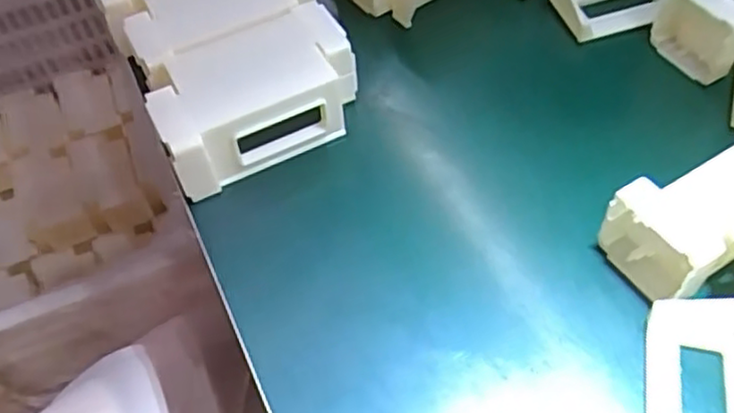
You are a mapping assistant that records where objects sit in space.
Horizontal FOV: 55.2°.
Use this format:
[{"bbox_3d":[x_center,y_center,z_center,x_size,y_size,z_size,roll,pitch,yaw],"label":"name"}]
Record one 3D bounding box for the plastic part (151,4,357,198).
[{"bbox_3d":[-0.068,-0.066,0.439,0.126,0.052,0.083,-26,57,-14],"label":"plastic part"}]

